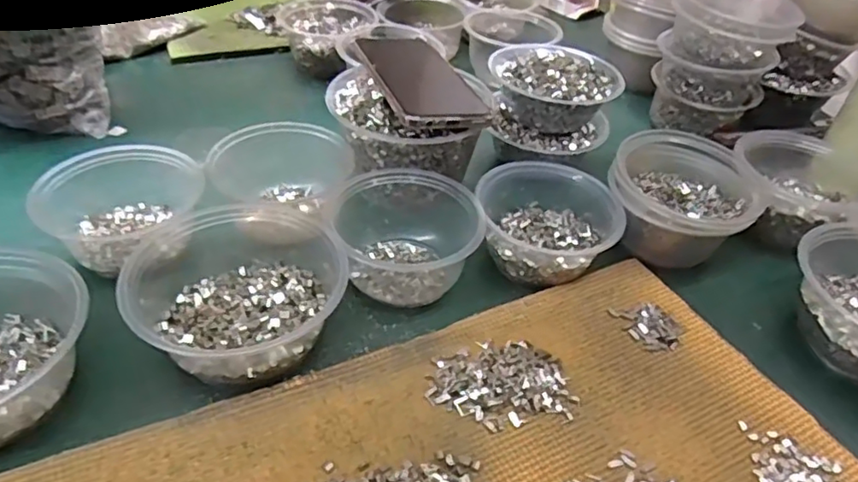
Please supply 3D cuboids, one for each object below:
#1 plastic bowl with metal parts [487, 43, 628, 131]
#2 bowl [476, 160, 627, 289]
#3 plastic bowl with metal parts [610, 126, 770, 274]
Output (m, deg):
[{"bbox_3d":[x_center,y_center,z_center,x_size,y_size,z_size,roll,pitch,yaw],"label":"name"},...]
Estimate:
[{"bbox_3d":[0.116,-0.144,0.578,0.117,0.044,0.107,4,41,-3],"label":"plastic bowl with metal parts"},{"bbox_3d":[0.093,-0.020,0.498,0.108,0.048,0.113,4,42,-4],"label":"bowl"},{"bbox_3d":[0.210,-0.036,0.512,0.111,0.072,0.113,4,42,-4],"label":"plastic bowl with metal parts"}]

